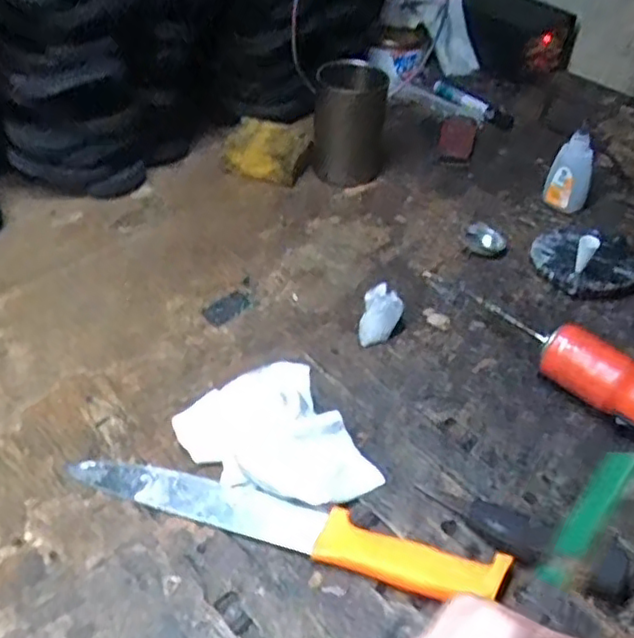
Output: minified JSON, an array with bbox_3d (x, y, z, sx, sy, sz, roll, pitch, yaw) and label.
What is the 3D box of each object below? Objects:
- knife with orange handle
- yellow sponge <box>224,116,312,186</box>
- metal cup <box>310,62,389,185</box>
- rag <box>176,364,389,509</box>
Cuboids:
[{"bbox_3d":[-0.025,0.128,0.416,0.280,0.016,0.033,14,45,12],"label":"knife with orange handle"},{"bbox_3d":[-0.055,-0.184,0.717,0.090,0.045,0.059,19,46,16],"label":"yellow sponge"},{"bbox_3d":[0.037,-0.216,0.713,0.077,0.105,0.081,9,44,7],"label":"metal cup"},{"bbox_3d":[-0.033,0.084,0.458,0.107,0.021,0.122,-19,48,-21],"label":"rag"}]

